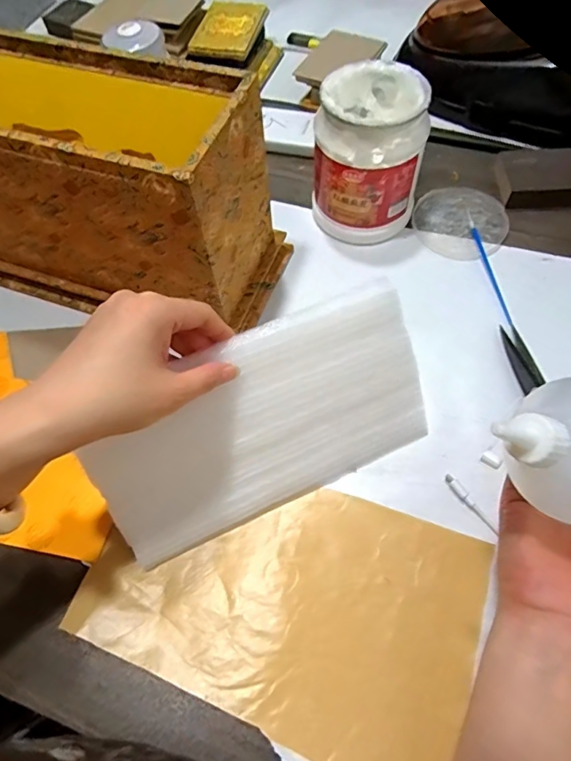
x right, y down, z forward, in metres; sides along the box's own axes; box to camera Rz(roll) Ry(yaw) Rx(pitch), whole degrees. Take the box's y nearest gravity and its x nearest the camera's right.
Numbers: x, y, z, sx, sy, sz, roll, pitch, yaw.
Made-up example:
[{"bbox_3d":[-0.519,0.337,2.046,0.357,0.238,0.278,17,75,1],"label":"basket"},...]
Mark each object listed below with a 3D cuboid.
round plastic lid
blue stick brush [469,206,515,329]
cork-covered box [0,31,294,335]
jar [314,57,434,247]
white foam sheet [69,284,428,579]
[{"bbox_3d":[0.199,-0.181,0.546,0.103,0.008,0.100,-1,63,3],"label":"round plastic lid"},{"bbox_3d":[0.216,-0.124,0.509,0.007,0.004,0.155,-7,62,0],"label":"blue stick brush"},{"bbox_3d":[-0.173,-0.176,0.449,0.312,0.190,0.144,14,64,11],"label":"cork-covered box"},{"bbox_3d":[0.088,-0.234,0.503,0.104,0.135,0.106,-1,63,3],"label":"jar"},{"bbox_3d":[-0.016,0.034,0.376,0.262,0.146,0.007,-23,26,-9],"label":"white foam sheet"}]

